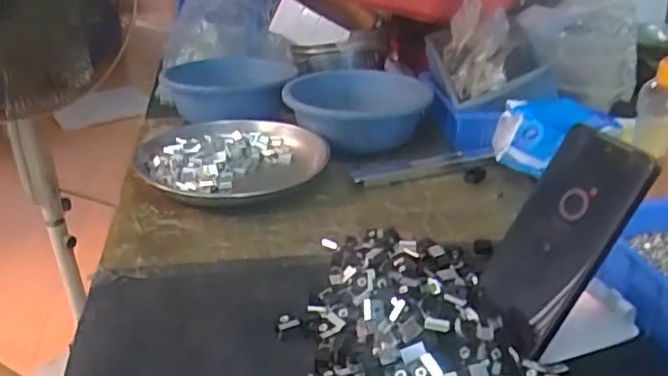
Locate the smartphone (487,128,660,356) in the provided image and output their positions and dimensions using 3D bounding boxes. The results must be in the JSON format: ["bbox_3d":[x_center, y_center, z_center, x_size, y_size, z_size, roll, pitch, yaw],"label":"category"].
[{"bbox_3d":[0.161,0.029,0.465,0.010,0.145,0.084,18,15,-30],"label":"smartphone"}]

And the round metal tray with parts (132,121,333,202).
[{"bbox_3d":[-0.128,-0.036,0.783,0.194,0.031,0.202,-1,26,0],"label":"round metal tray with parts"}]

